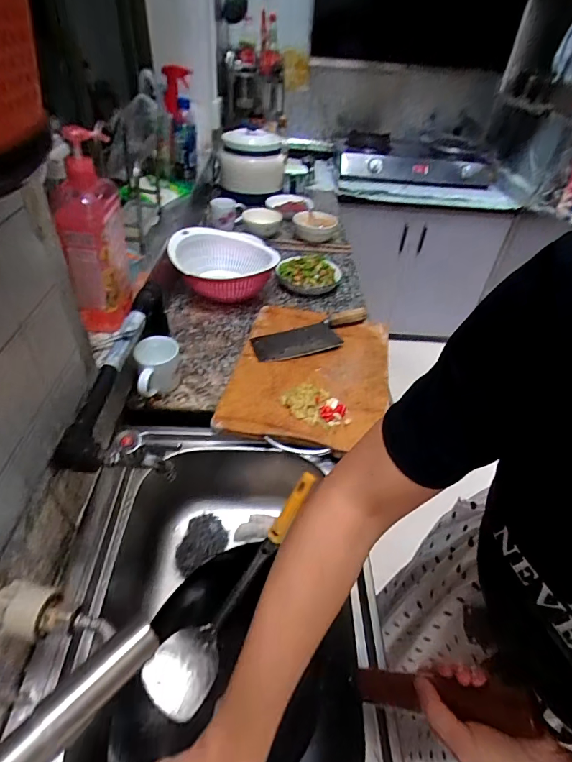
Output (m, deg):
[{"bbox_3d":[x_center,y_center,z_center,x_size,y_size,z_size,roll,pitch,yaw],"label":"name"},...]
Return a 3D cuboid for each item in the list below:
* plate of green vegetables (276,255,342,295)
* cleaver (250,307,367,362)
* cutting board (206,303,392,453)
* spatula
[{"bbox_3d":[0.064,-0.301,1.094,0.164,0.054,0.173,6,41,5],"label":"plate of green vegetables"},{"bbox_3d":[0.065,-0.099,0.880,0.279,0.024,0.093,-14,43,-18],"label":"cleaver"},{"bbox_3d":[0.054,-0.027,0.810,0.289,0.024,0.382,8,41,7],"label":"cutting board"},{"bbox_3d":[-0.069,0.297,0.584,0.089,0.050,0.386,35,94,32],"label":"spatula"}]

